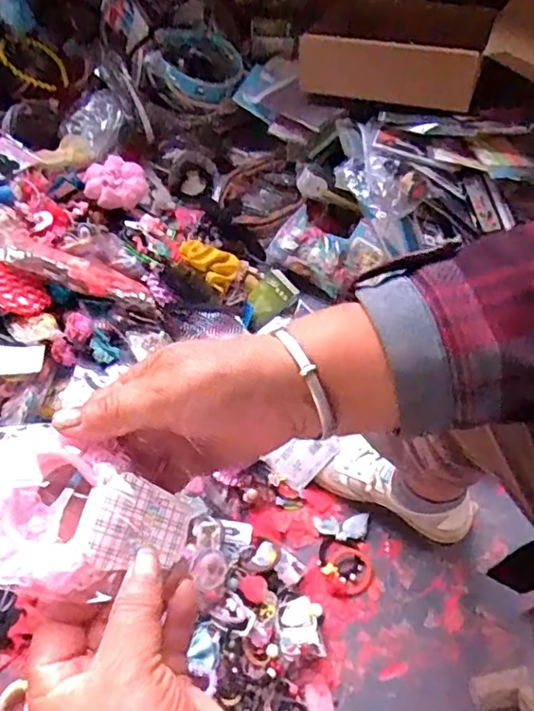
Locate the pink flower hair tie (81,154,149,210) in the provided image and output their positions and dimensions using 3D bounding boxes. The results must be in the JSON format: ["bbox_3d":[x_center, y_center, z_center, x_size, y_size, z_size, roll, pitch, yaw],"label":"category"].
[{"bbox_3d":[-0.247,-0.276,0.932,0.094,0.044,0.089,0,62,0],"label":"pink flower hair tie"}]

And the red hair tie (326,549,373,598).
[{"bbox_3d":[0.106,0.273,0.723,0.055,0.013,0.056,0,62,0],"label":"red hair tie"}]

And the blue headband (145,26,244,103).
[{"bbox_3d":[-0.121,-0.515,0.992,0.158,0.050,0.146,20,68,-12],"label":"blue headband"}]

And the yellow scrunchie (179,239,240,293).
[{"bbox_3d":[-0.091,-0.134,0.851,0.096,0.041,0.056,21,64,11],"label":"yellow scrunchie"}]

